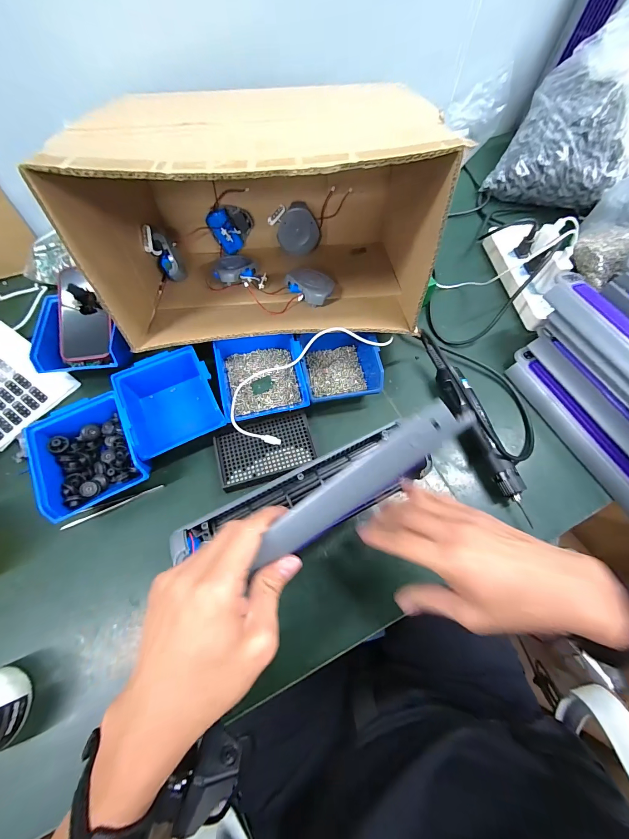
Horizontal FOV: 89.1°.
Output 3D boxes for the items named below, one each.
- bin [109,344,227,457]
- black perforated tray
[{"bbox_3d":[-0.201,-0.020,0.458,0.127,0.071,0.136,-26,68,-12],"label":"bin"},{"bbox_3d":[-0.067,0.043,0.450,0.132,0.027,0.086,-15,67,-7],"label":"black perforated tray"}]

